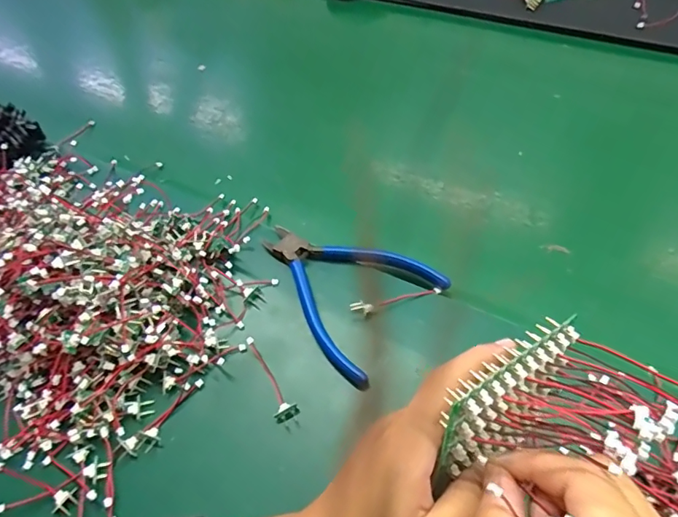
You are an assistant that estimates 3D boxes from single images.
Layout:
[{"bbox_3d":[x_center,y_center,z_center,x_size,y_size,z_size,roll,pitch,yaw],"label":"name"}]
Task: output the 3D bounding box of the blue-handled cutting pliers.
[{"bbox_3d":[-0.003,0.016,0.367,0.134,0.018,0.101,34,64,27],"label":"blue-handled cutting pliers"}]

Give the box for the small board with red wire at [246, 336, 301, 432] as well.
[{"bbox_3d":[-0.047,0.081,0.327,0.016,0.012,0.065,-30,56,-15],"label":"small board with red wire"}]

